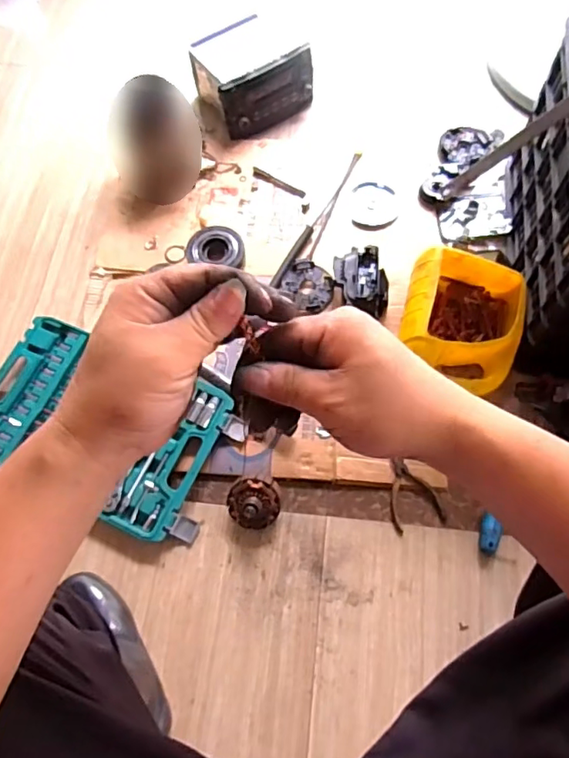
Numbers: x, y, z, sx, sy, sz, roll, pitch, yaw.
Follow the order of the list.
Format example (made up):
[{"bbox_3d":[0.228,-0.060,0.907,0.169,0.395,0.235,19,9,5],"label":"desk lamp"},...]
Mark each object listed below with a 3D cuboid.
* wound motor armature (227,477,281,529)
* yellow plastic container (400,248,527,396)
[{"bbox_3d":[-0.044,0.182,0.797,0.078,0.068,0.070,4,67,4],"label":"wound motor armature"},{"bbox_3d":[0.281,-0.090,0.861,0.177,0.121,0.213,11,68,7],"label":"yellow plastic container"}]

